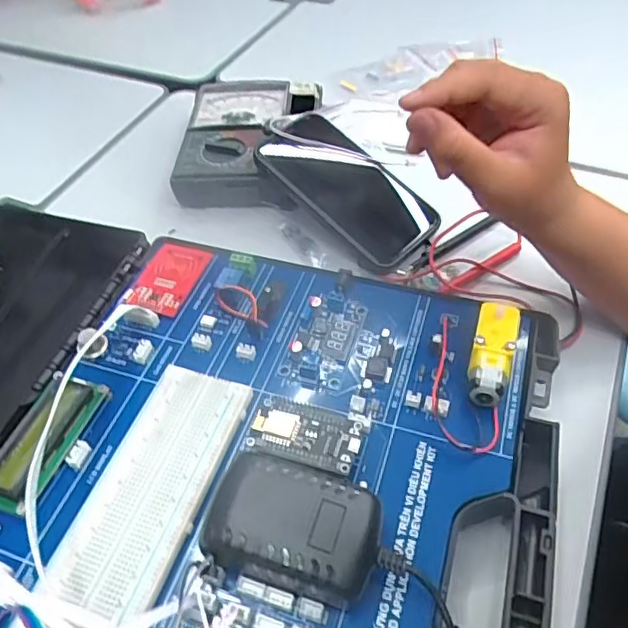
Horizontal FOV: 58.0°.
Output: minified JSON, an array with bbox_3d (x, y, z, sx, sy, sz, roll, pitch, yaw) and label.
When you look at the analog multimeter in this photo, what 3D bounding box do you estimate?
[{"bbox_3d":[-0.071,-0.153,0.524,0.099,0.042,0.174,-1,49,4],"label":"analog multimeter"}]

